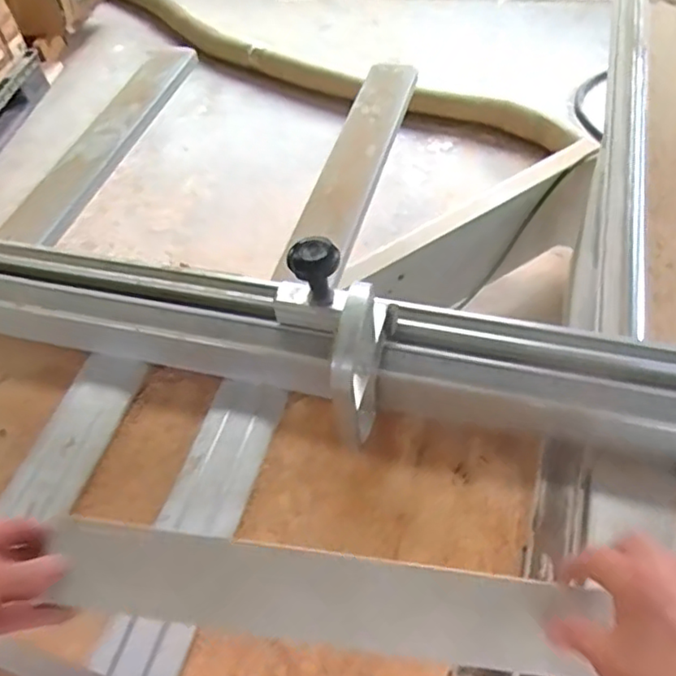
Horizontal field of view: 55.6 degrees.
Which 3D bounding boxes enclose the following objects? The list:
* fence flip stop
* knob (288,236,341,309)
[{"bbox_3d":[0.021,0.025,0.571,0.019,0.168,0.114,10,54,12],"label":"fence flip stop"},{"bbox_3d":[-0.019,-0.055,0.595,0.045,0.062,0.046,-2,53,3],"label":"knob"}]

